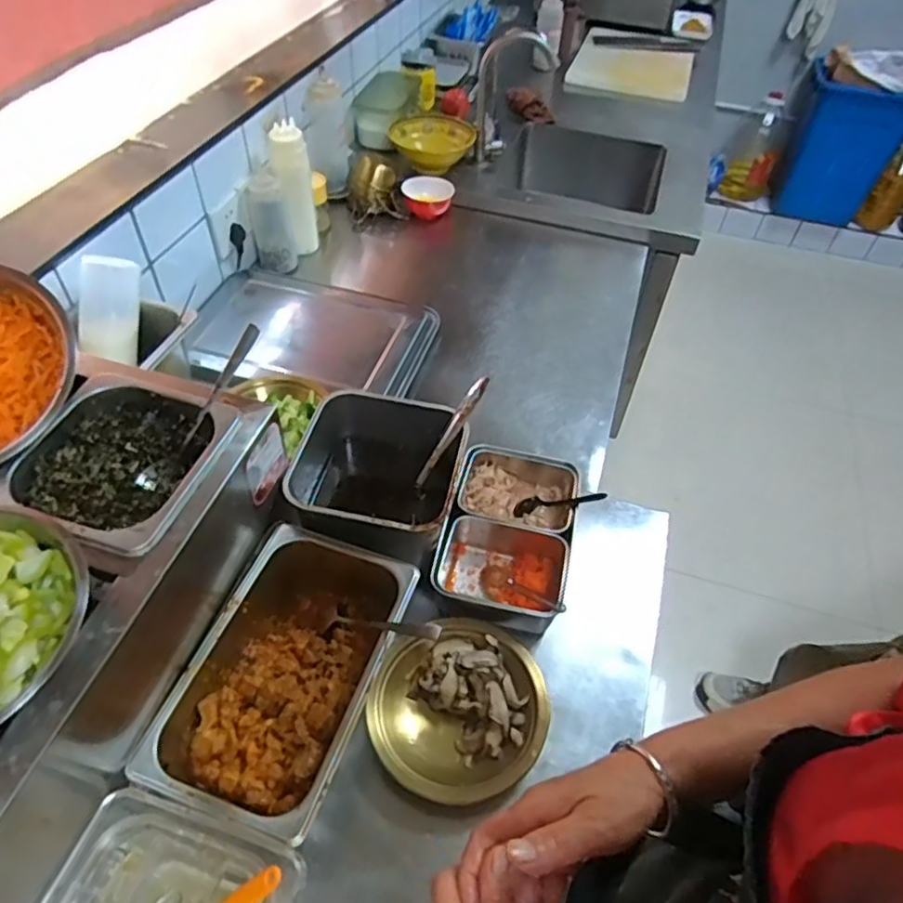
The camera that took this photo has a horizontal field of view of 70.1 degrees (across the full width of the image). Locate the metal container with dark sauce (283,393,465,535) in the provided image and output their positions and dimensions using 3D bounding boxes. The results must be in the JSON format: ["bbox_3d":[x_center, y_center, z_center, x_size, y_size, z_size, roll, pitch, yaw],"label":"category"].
[{"bbox_3d":[-0.089,0.046,0.761,0.194,0.141,0.174,8,49,4],"label":"metal container with dark sauce"}]

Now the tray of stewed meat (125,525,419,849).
[{"bbox_3d":[-0.151,0.213,0.619,0.161,0.079,0.265,16,50,11],"label":"tray of stewed meat"}]

